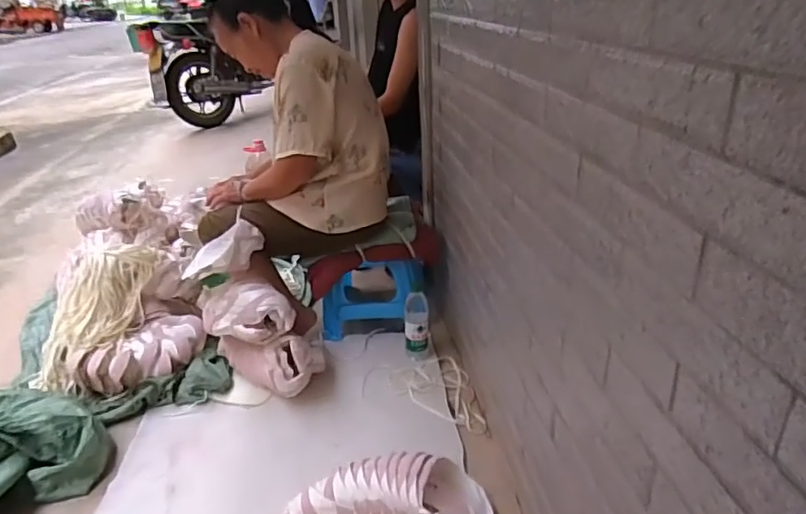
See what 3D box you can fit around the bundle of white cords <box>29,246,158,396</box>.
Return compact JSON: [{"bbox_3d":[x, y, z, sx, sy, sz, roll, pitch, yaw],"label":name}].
[{"bbox_3d":[-0.823,0.159,1.522,0.166,0.151,0.443,20,76,38],"label":"bundle of white cords"}]

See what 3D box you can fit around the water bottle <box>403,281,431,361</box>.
[{"bbox_3d":[0.037,0.178,1.523,0.067,0.182,0.064,-2,26,2],"label":"water bottle"}]

